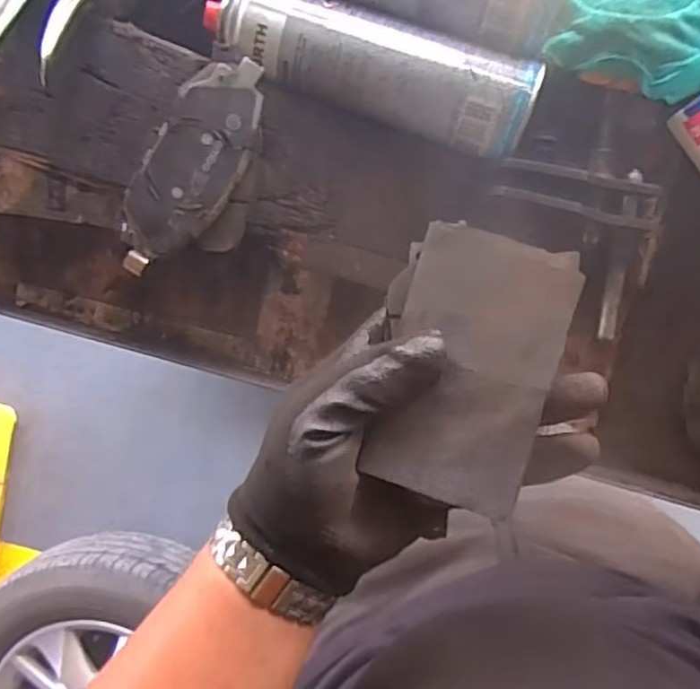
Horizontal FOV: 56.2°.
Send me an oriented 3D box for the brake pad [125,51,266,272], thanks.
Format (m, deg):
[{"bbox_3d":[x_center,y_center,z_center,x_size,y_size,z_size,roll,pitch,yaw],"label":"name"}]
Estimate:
[{"bbox_3d":[-0.096,-0.108,0.397,0.054,0.015,0.136,33,98,2],"label":"brake pad"}]

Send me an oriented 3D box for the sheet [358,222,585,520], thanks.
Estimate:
[{"bbox_3d":[0.053,0.009,0.285,0.068,0.008,0.115,16,89,11],"label":"sheet"}]

